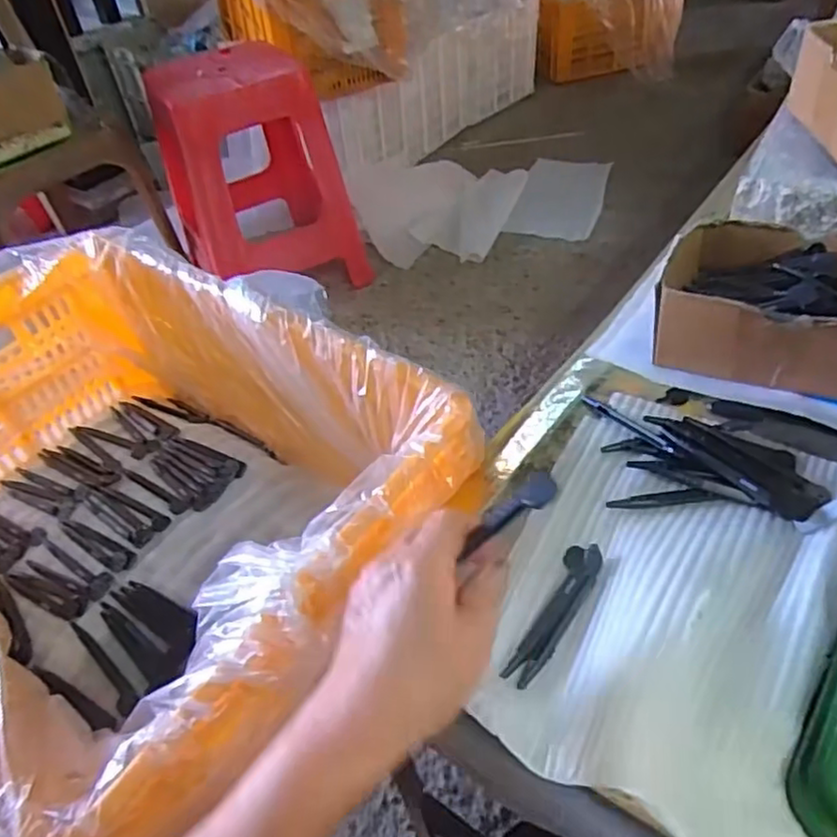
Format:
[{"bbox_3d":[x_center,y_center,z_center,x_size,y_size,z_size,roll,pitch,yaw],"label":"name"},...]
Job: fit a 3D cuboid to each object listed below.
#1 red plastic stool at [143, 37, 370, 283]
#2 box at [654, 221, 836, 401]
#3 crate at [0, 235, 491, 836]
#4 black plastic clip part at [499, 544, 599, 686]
[{"bbox_3d":[-0.362,-0.535,1.490,0.340,0.490,0.330,-25,47,-17],"label":"red plastic stool"},{"bbox_3d":[0.268,-0.081,0.506,0.160,0.079,0.128,15,48,22],"label":"box"},{"bbox_3d":[-0.235,0.069,0.553,0.488,0.208,0.349,26,53,29],"label":"crate"},{"bbox_3d":[0.079,0.110,0.386,0.022,0.012,0.098,19,50,25],"label":"black plastic clip part"}]

